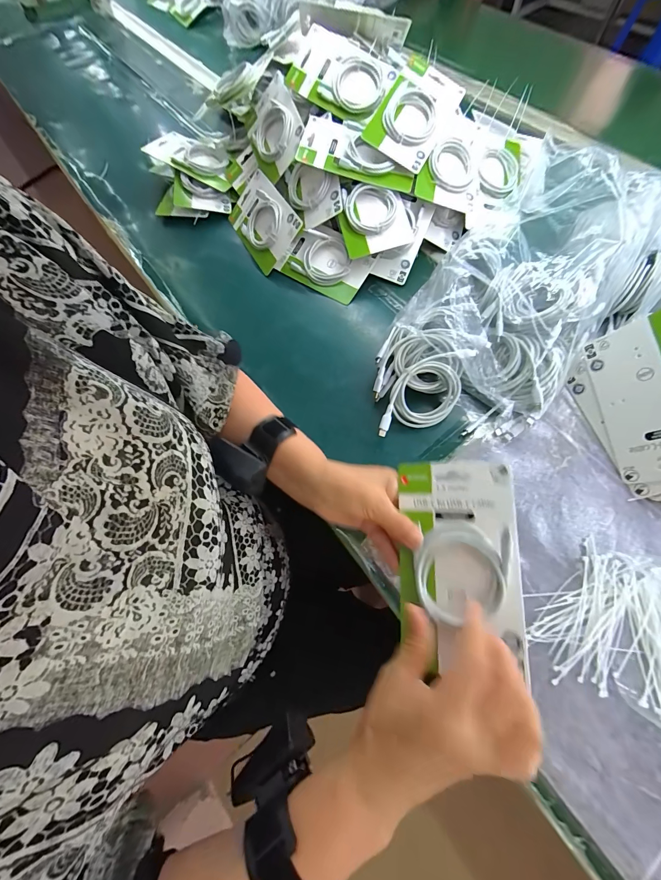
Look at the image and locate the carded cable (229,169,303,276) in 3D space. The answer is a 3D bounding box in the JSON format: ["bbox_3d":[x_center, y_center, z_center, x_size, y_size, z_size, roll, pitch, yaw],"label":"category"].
[{"bbox_3d":[-0.118,-0.379,0.572,0.098,0.015,0.172,-43,67,29],"label":"carded cable"}]

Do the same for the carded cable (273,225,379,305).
[{"bbox_3d":[-0.009,-0.292,0.542,0.141,0.018,0.098,32,95,9],"label":"carded cable"}]

